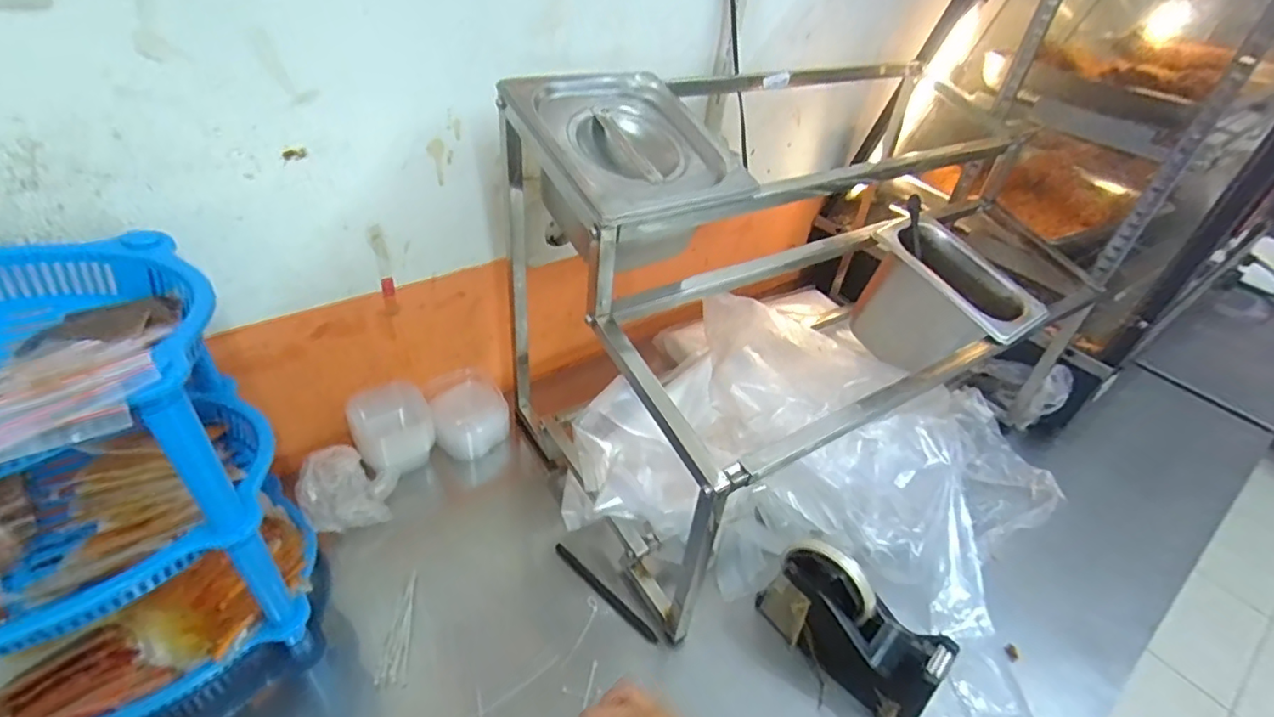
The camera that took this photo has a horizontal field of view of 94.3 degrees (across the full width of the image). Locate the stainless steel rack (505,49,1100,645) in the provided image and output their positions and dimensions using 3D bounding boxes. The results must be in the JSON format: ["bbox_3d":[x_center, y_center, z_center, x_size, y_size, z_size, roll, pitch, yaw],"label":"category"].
[{"bbox_3d":[0.213,-0.082,0.686,0.695,0.412,0.363,-23,47,-31],"label":"stainless steel rack"}]

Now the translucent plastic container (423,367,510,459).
[{"bbox_3d":[-0.204,0.065,0.717,0.087,0.070,0.083,4,39,-3],"label":"translucent plastic container"}]

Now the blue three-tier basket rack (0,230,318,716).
[{"bbox_3d":[-0.419,0.109,0.412,0.285,0.318,0.206,-15,44,-25],"label":"blue three-tier basket rack"}]

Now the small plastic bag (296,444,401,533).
[{"bbox_3d":[-0.288,0.128,0.595,0.091,0.074,0.052,-21,47,-30],"label":"small plastic bag"}]

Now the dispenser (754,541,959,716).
[{"bbox_3d":[0.194,0.241,0.534,0.157,0.095,0.060,35,47,30],"label":"dispenser"}]

